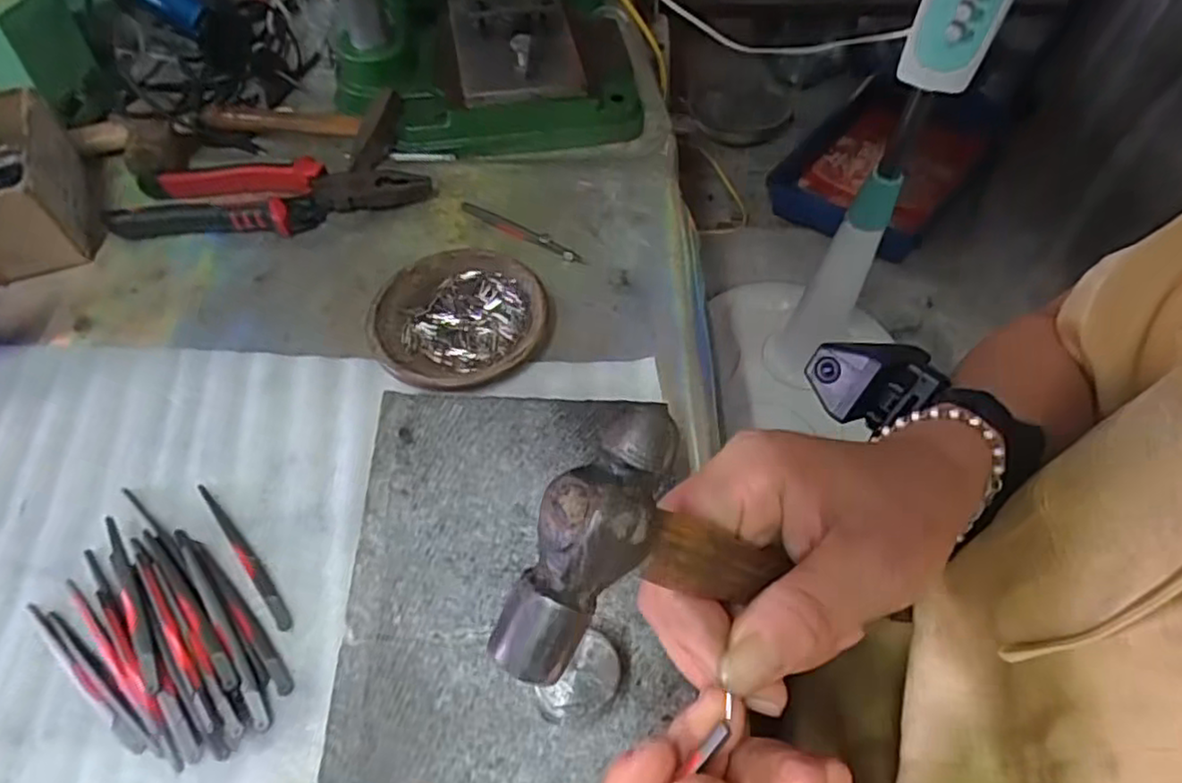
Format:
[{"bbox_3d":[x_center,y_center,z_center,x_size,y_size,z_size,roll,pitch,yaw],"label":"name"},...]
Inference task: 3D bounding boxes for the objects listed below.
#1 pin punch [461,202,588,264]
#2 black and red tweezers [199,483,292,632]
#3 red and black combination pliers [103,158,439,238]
[{"bbox_3d":[-0.051,-0.118,0.506,0.105,0.005,0.011,27,60,16],"label":"pin punch"},{"bbox_3d":[-0.187,0.086,0.369,0.008,0.004,0.101,-35,63,-21],"label":"black and red tweezers"},{"bbox_3d":[-0.232,-0.141,0.507,0.216,0.028,0.061,-3,56,-2],"label":"red and black combination pliers"}]

